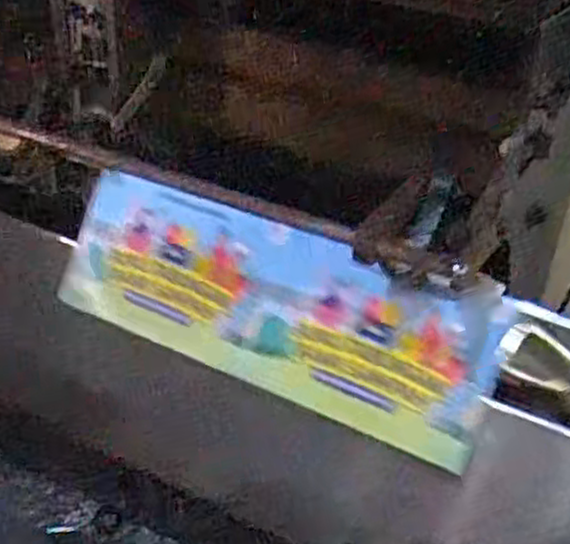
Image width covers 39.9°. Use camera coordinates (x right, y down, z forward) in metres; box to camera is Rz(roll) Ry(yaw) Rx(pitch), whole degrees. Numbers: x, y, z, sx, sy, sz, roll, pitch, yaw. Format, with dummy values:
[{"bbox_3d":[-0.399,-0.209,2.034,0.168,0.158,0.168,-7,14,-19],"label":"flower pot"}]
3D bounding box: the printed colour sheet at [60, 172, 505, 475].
[{"bbox_3d":[-0.015,0.022,0.524,0.304,0.113,0.010,19,3,22],"label":"printed colour sheet"}]

